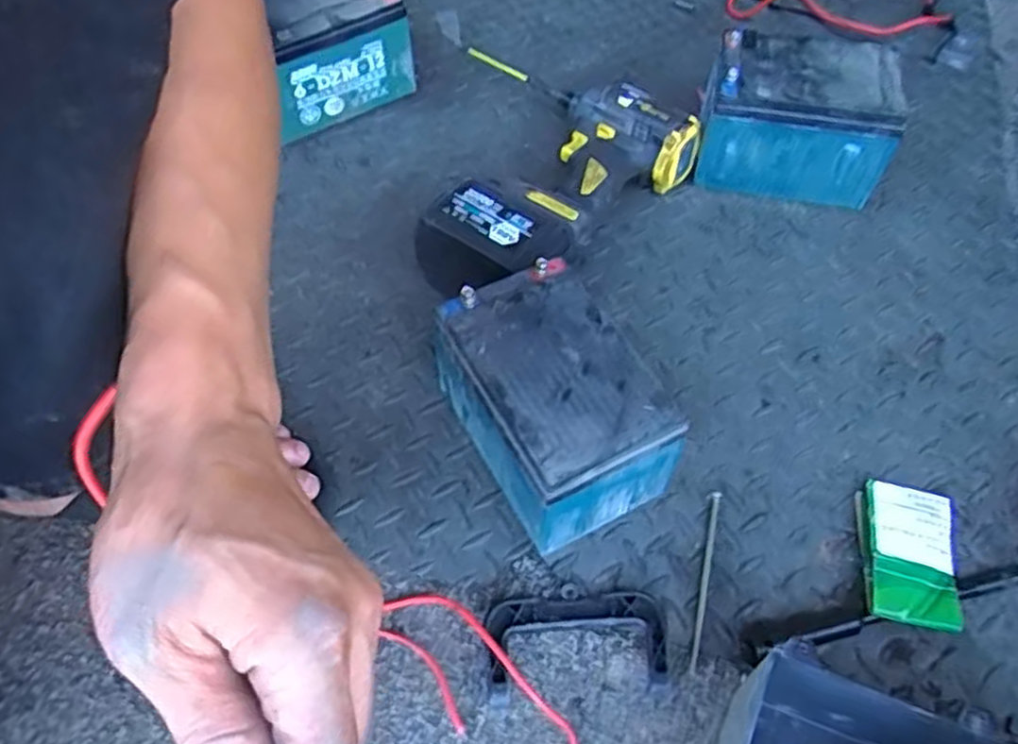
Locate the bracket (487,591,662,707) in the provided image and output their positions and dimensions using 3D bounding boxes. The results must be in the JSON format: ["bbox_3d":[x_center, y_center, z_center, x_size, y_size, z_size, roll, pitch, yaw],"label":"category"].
[{"bbox_3d":[0.042,0.167,0.468,0.110,0.017,0.061,-5,56,-2],"label":"bracket"}]

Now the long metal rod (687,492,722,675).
[{"bbox_3d":[0.130,0.135,0.497,0.007,0.004,0.123,12,57,9],"label":"long metal rod"}]

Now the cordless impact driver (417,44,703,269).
[{"bbox_3d":[-0.002,-0.188,0.670,0.246,0.076,0.241,35,63,22],"label":"cordless impact driver"}]

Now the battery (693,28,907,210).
[{"bbox_3d":[0.246,-0.218,0.650,0.150,0.104,0.090,10,55,7],"label":"battery"}]

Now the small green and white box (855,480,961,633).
[{"bbox_3d":[0.257,0.117,0.487,0.054,0.015,0.095,12,57,9],"label":"small green and white box"}]

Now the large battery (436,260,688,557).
[{"bbox_3d":[0.028,0.022,0.513,0.102,0.103,0.158,-25,59,-15],"label":"large battery"}]

